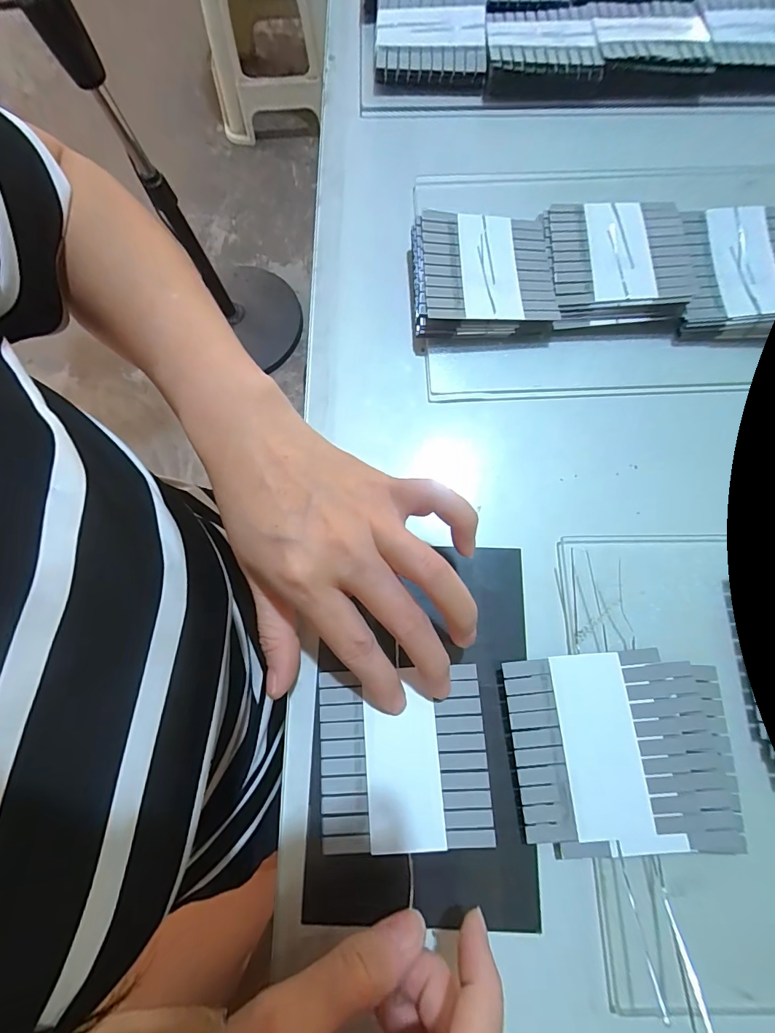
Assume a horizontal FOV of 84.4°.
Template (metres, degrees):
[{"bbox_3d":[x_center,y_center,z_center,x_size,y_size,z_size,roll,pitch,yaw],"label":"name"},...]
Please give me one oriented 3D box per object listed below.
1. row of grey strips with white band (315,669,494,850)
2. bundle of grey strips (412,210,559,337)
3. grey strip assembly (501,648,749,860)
[{"bbox_3d":[0.008,0.116,0.206,0.079,0.004,0.077,-4,77,0],"label":"row of grey strips with white band"},{"bbox_3d":[0.058,-0.149,0.261,0.083,0.016,0.079,-1,75,0],"label":"bundle of grey strips"},{"bbox_3d":[0.111,0.110,0.203,0.100,0.008,0.085,-5,75,-1],"label":"grey strip assembly"}]

